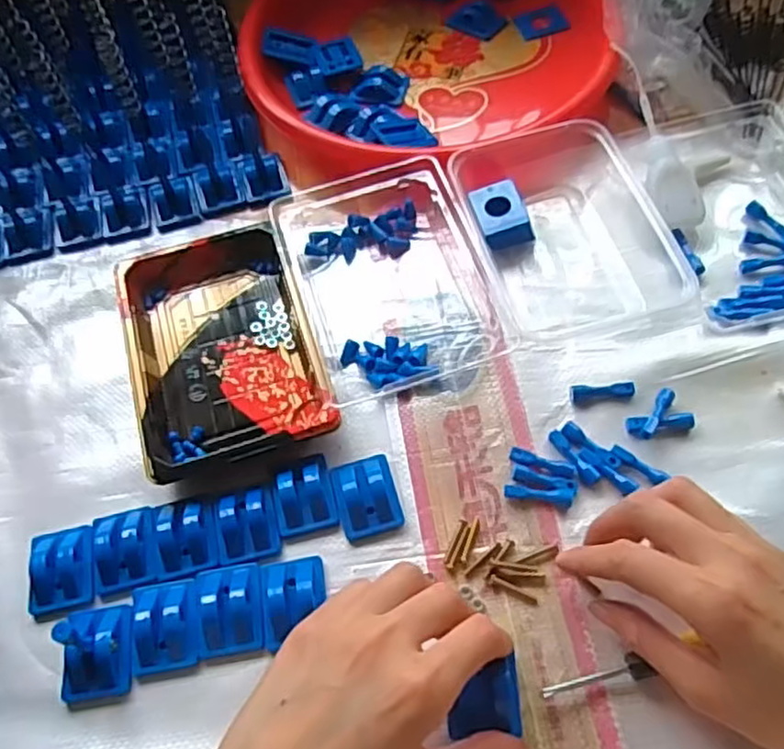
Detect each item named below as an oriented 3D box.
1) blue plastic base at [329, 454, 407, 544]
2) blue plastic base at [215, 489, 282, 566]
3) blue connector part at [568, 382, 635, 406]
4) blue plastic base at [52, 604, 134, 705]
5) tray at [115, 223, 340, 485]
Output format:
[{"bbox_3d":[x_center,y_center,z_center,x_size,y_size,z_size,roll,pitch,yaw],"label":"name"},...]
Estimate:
[{"bbox_3d":[-0.014,0.066,0.390,0.034,0.016,0.044,-14,59,-4],"label":"blue plastic base"},{"bbox_3d":[-0.080,0.083,0.385,0.033,0.014,0.037,-10,59,-2],"label":"blue plastic base"},{"bbox_3d":[0.125,0.011,0.417,0.037,0.010,0.011,-5,59,2],"label":"blue connector part"},{"bbox_3d":[-0.151,0.135,0.346,0.035,0.040,0.043,-3,59,3],"label":"blue plastic base"},{"bbox_3d":[-0.106,-0.016,0.439,0.107,0.030,0.159,-16,60,-5],"label":"tray"}]

